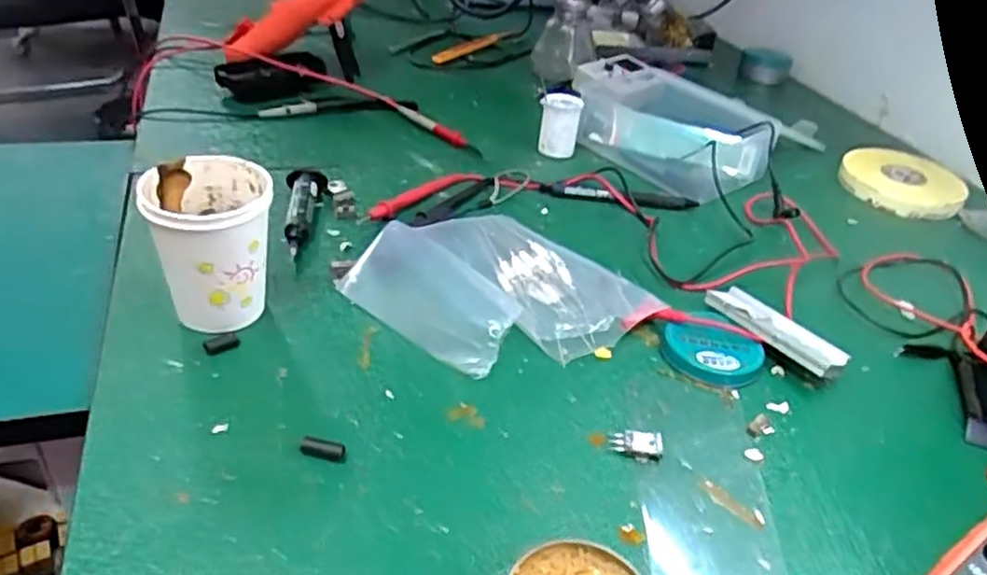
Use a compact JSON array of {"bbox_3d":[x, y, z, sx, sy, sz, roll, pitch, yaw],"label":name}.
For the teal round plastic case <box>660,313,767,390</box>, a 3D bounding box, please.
[{"bbox_3d":[0.142,0.040,0.481,0.056,0.015,0.061,4,36,-3],"label":"teal round plastic case"}]

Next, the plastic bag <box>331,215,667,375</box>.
[{"bbox_3d":[0.007,-0.002,0.507,0.168,0.032,0.154,30,42,29],"label":"plastic bag"}]

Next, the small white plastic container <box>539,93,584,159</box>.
[{"bbox_3d":[0.063,-0.156,0.710,0.036,0.057,0.029,11,36,6],"label":"small white plastic container"}]

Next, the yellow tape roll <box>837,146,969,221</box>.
[{"bbox_3d":[0.397,-0.103,0.719,0.110,0.026,0.110,4,36,-3],"label":"yellow tape roll"}]

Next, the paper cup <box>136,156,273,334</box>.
[{"bbox_3d":[-0.171,-0.023,0.453,0.067,0.093,0.069,4,36,-3],"label":"paper cup"}]

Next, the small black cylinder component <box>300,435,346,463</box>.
[{"bbox_3d":[-0.090,0.085,0.388,0.026,0.007,0.010,15,36,11],"label":"small black cylinder component"}]

